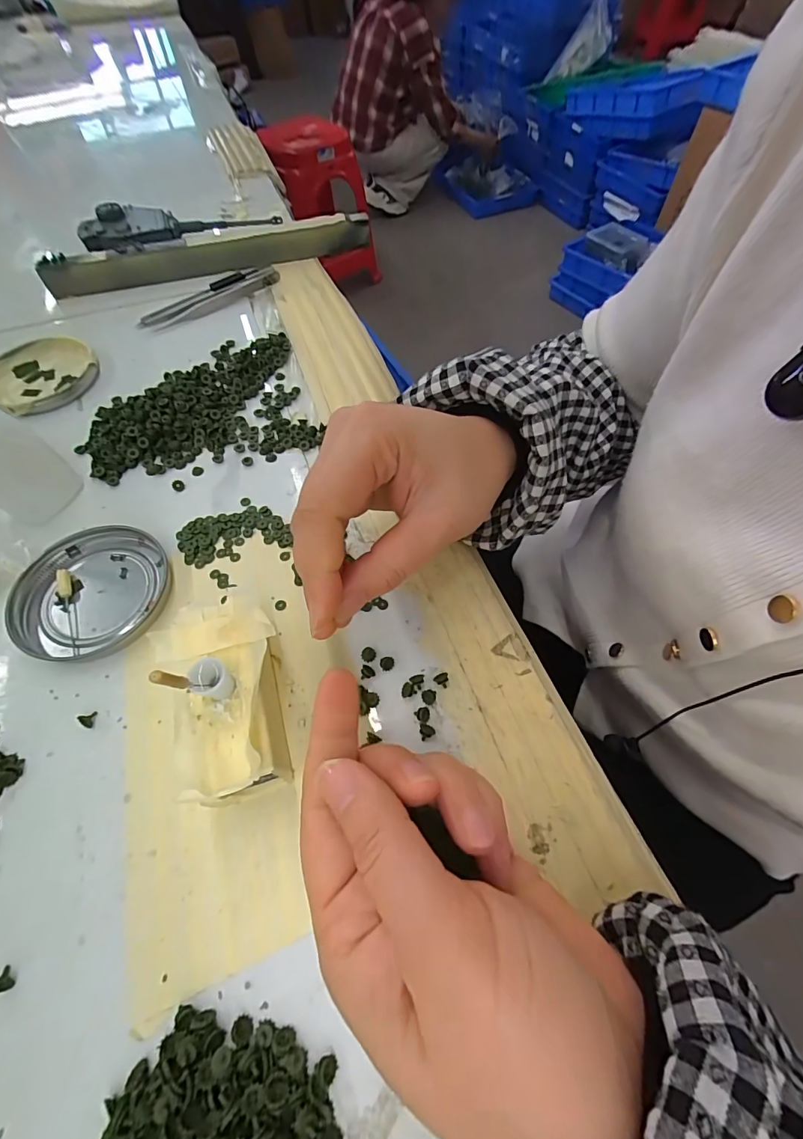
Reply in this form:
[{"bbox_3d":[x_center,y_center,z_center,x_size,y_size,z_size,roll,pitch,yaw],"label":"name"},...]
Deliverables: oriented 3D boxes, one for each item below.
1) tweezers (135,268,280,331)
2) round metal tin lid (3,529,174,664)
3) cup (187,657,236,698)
[{"bbox_3d":[-0.172,-0.244,0.381,0.127,0.011,0.029,-30,64,-16],"label":"tweezers"},{"bbox_3d":[-0.168,0.011,0.233,0.075,0.011,0.075,0,60,0],"label":"round metal tin lid"},{"bbox_3d":[-0.074,0.044,0.171,0.013,0.018,0.011,1,60,1],"label":"cup"}]

